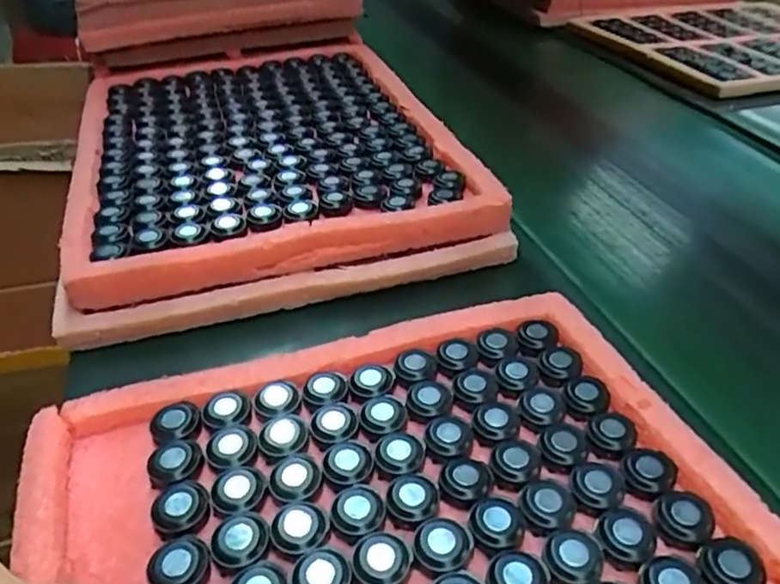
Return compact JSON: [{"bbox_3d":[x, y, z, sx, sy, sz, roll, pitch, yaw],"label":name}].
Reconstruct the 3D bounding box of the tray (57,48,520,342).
[{"bbox_3d":[-0.139,-0.165,0.672,0.358,0.026,0.496,-12,39,-12],"label":"tray"}]

